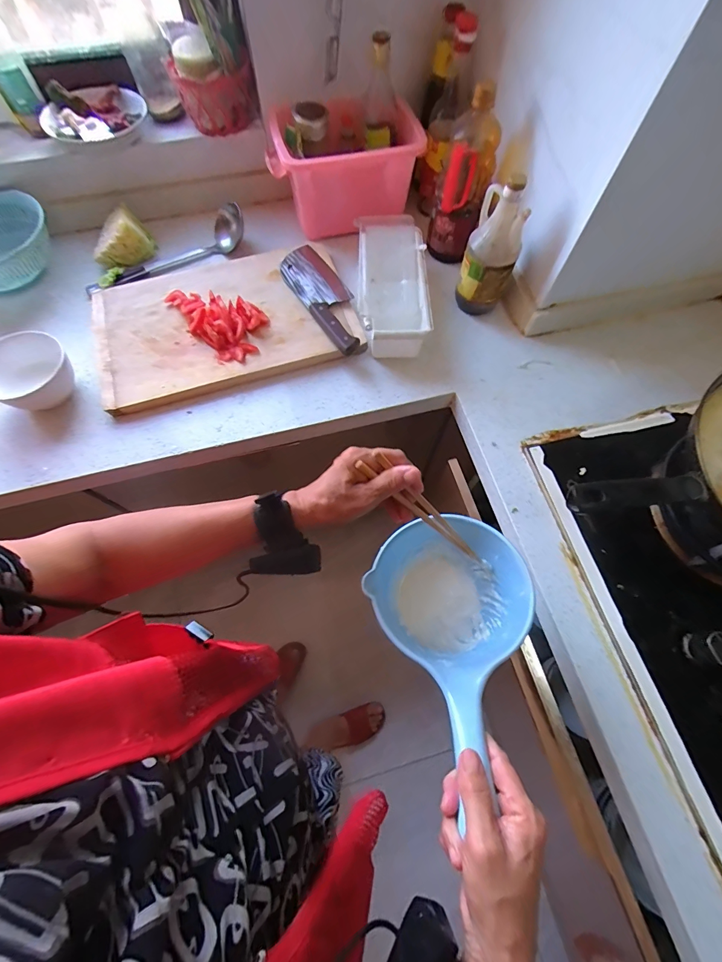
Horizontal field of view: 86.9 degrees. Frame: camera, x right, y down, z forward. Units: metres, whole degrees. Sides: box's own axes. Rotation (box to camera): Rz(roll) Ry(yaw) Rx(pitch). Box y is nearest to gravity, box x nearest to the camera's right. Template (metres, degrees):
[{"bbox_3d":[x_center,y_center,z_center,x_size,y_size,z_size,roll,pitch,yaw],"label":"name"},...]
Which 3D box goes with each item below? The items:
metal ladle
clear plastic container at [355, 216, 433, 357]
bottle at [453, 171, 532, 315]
[{"bbox_3d":[-0.376,-0.447,0.739,0.332,0.055,0.091,-36,73,-14],"label":"metal ladle"},{"bbox_3d":[0.056,-0.355,0.702,0.116,0.083,0.280,-1,68,-1],"label":"clear plastic container"},{"bbox_3d":[0.220,-0.380,0.650,0.089,0.209,0.071,20,69,8],"label":"bottle"}]

